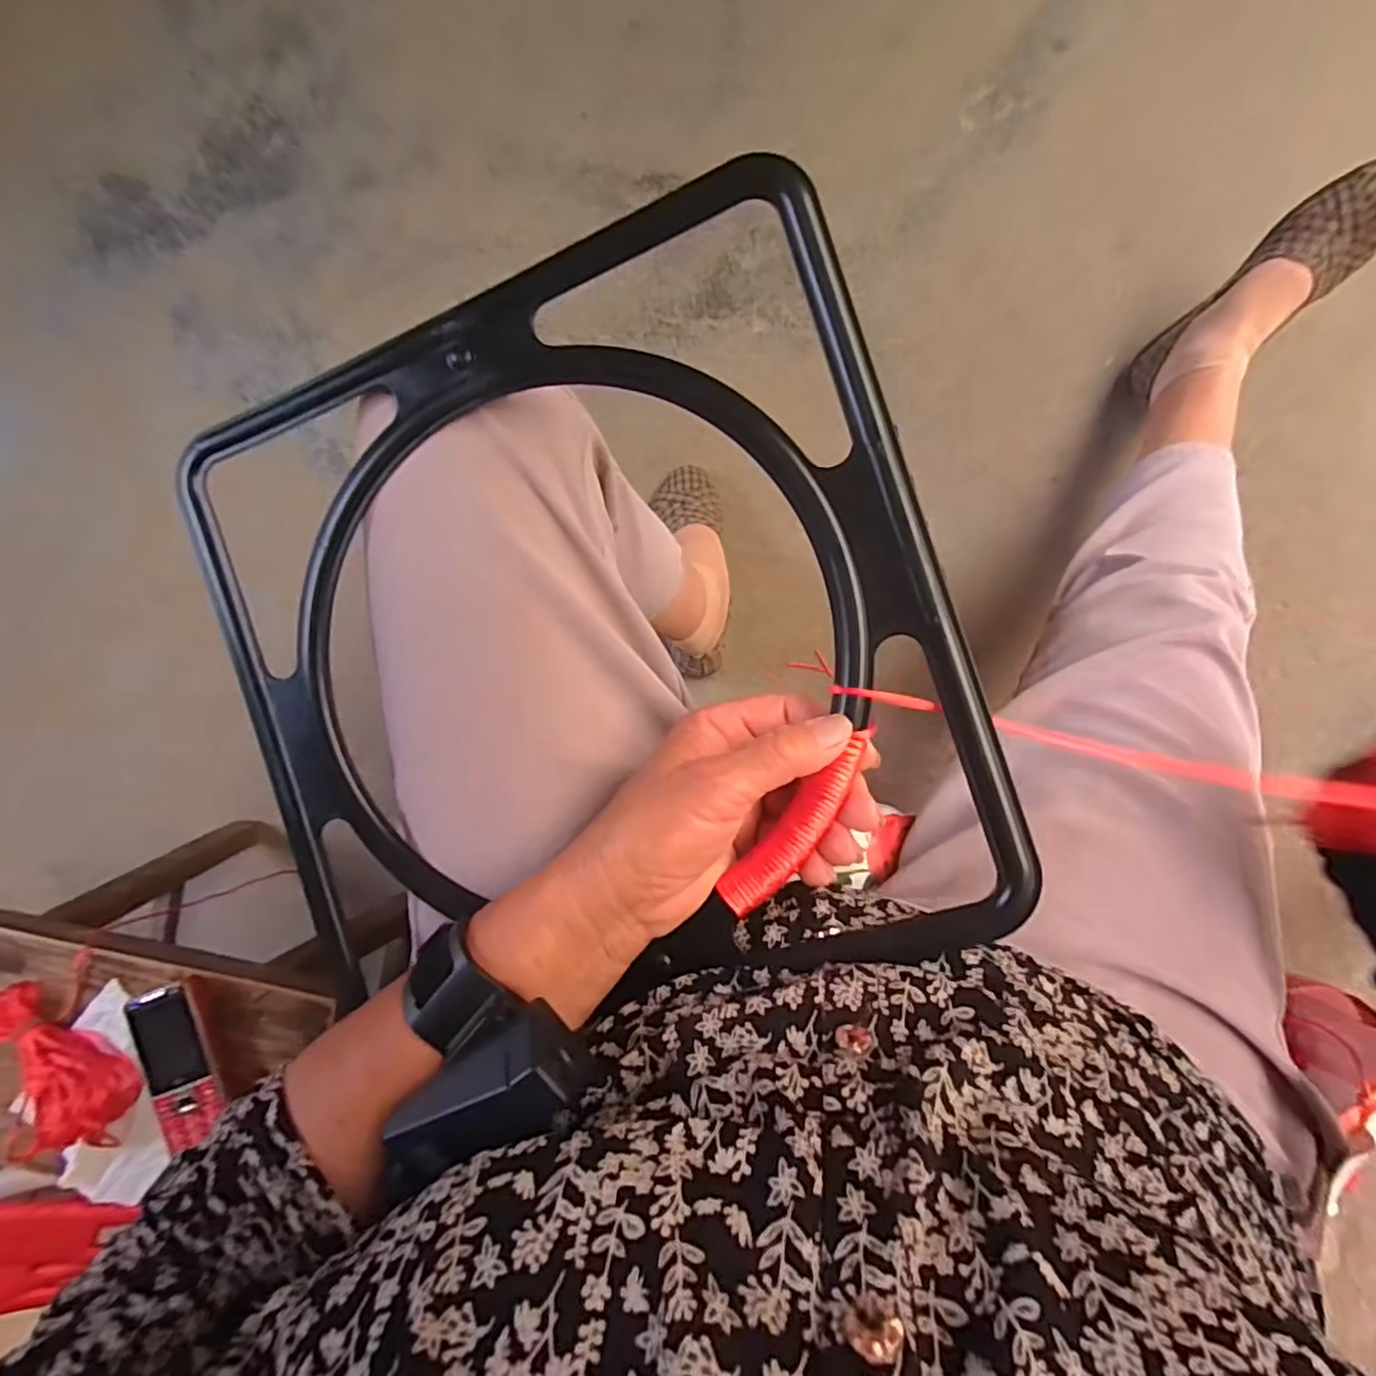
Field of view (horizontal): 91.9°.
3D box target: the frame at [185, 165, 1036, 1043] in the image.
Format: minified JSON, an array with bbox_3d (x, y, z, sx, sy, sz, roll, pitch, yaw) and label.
[{"bbox_3d":[-0.057,-0.013,0.301,0.335,0.028,0.321,-18,90,11],"label":"frame"}]

